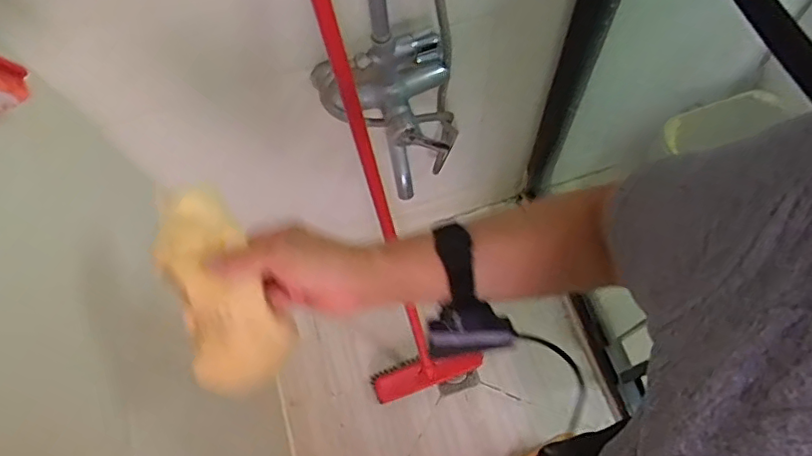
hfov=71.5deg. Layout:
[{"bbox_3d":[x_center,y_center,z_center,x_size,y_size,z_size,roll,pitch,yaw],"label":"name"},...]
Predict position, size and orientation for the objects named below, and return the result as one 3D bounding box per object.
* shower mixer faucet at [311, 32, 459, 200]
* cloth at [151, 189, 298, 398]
[{"bbox_3d":[-0.022,-0.174,0.882,0.212,0.293,0.112,-7,69,0],"label":"shower mixer faucet"},{"bbox_3d":[-0.152,0.051,0.468,0.079,0.051,0.166,-19,100,-5],"label":"cloth"}]

